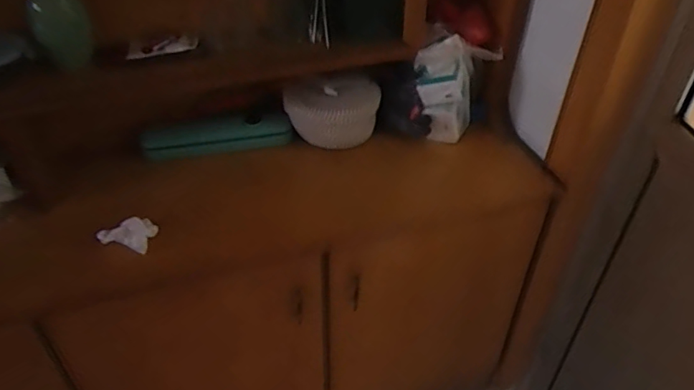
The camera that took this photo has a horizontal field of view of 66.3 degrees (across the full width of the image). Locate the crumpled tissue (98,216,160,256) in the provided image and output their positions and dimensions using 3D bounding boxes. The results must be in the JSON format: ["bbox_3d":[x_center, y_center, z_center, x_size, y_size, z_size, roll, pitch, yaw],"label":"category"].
[{"bbox_3d":[-0.393,0.069,0.947,0.096,0.039,0.059,8,40,9],"label":"crumpled tissue"}]

